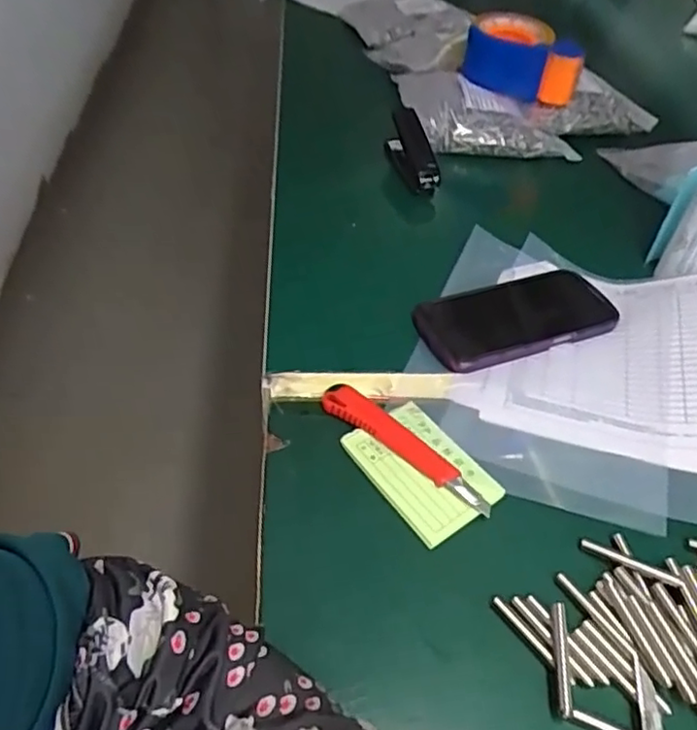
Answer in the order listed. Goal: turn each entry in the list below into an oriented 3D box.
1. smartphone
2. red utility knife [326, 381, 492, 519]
[{"bbox_3d":[0.142,-0.042,0.527,0.165,0.009,0.079,-14,51,-17],"label":"smartphone"},{"bbox_3d":[0.041,0.053,0.434,0.137,0.013,0.027,32,53,21],"label":"red utility knife"}]

